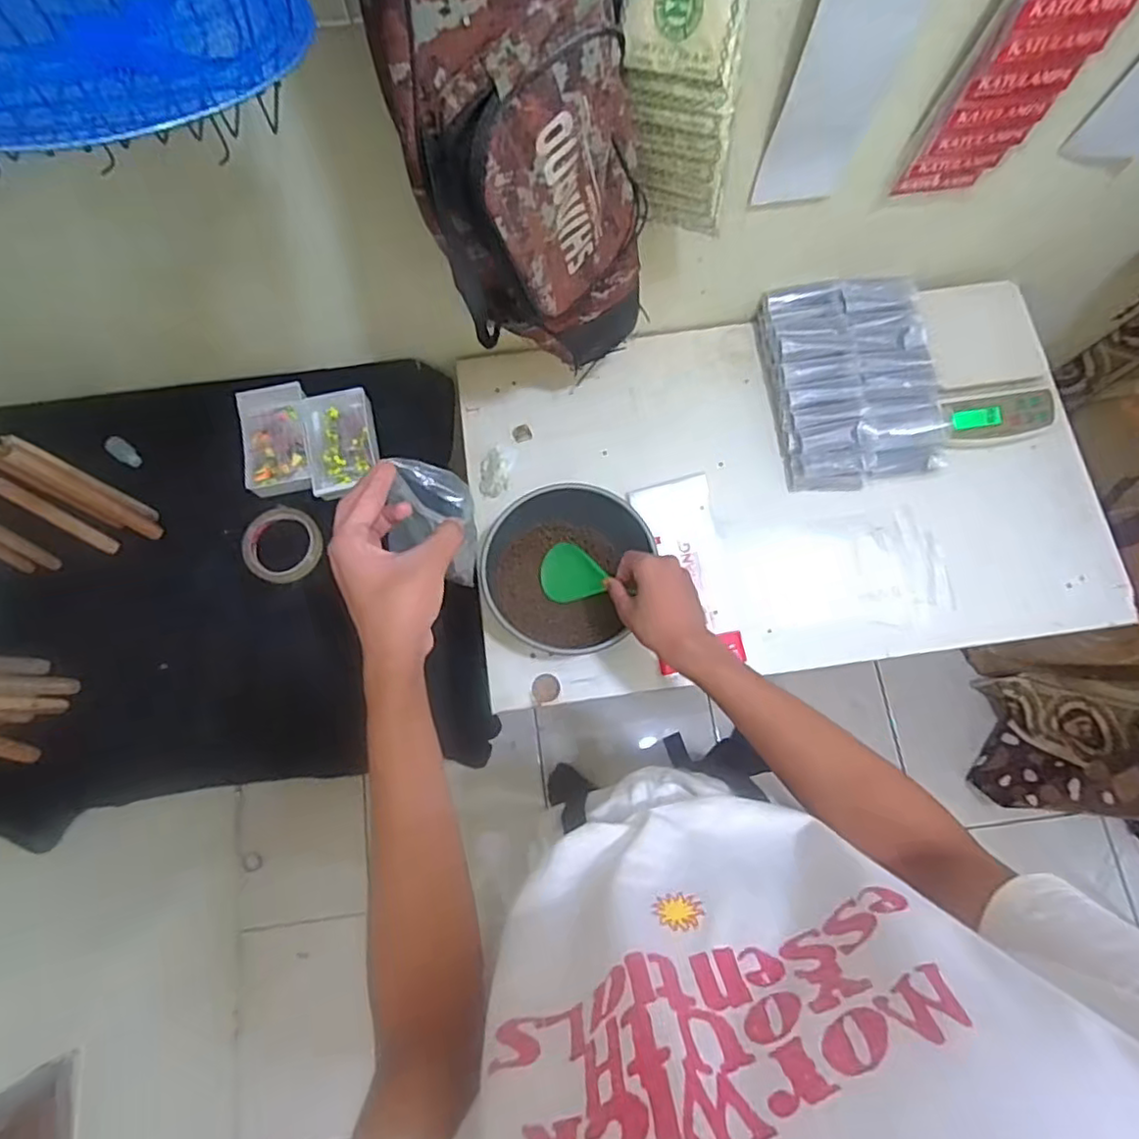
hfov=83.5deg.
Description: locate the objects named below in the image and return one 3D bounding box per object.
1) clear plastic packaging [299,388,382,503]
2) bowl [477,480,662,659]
[{"bbox_3d":[-0.301,-0.166,0.837,0.090,0.021,0.152,-13,75,-3],"label":"clear plastic packaging"},{"bbox_3d":[0.001,0.000,0.770,0.197,0.102,0.205,0,75,0],"label":"bowl"}]

